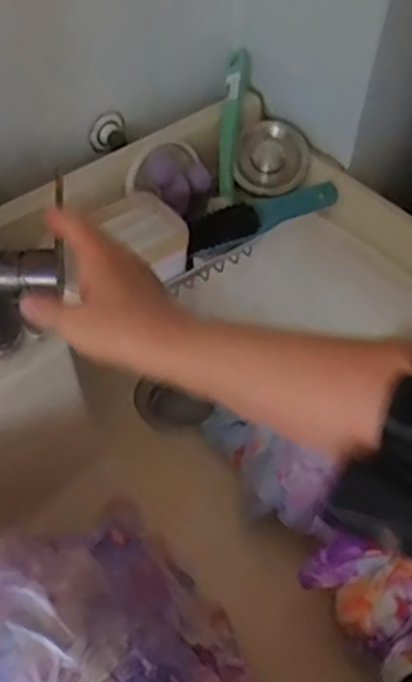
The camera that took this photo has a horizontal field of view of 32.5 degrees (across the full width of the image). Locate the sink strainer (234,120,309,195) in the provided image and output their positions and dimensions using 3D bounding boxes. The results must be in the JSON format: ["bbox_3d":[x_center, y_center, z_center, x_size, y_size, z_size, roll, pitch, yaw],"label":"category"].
[{"bbox_3d":[0.069,-0.190,0.736,0.076,0.031,0.079,0,93,-5],"label":"sink strainer"}]

